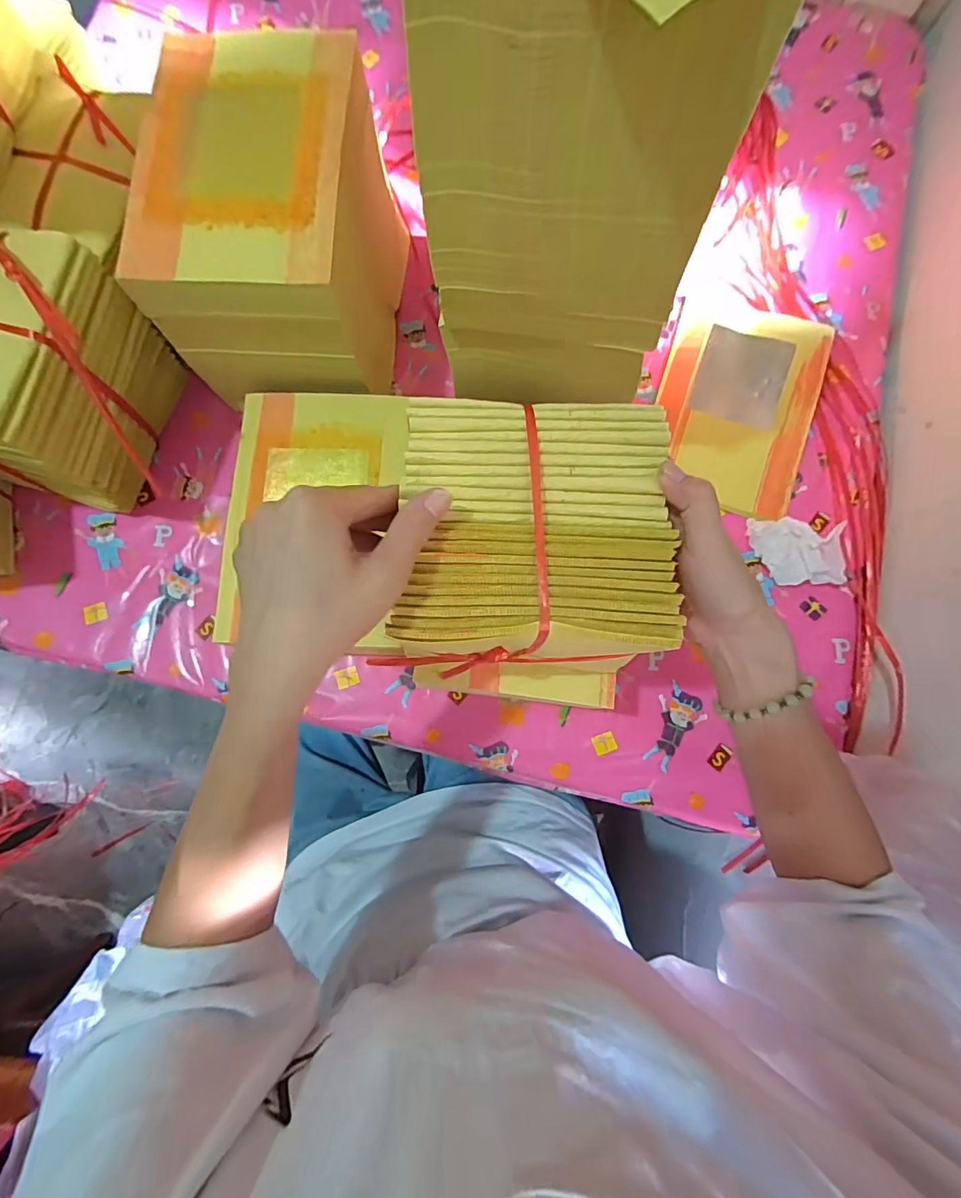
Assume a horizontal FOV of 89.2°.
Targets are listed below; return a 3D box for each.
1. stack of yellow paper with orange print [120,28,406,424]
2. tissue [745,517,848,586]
[{"bbox_3d":[-0.173,-0.317,0.440,0.164,0.154,0.230,3,80,0],"label":"stack of yellow paper with orange print"},{"bbox_3d":[0.311,-0.047,0.476,0.090,0.024,0.063,4,80,0],"label":"tissue"}]

